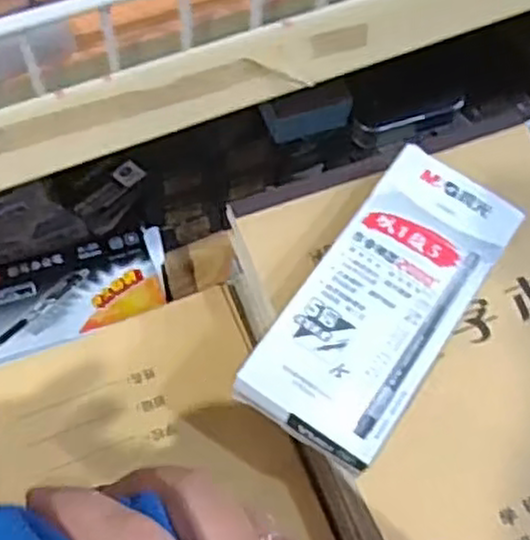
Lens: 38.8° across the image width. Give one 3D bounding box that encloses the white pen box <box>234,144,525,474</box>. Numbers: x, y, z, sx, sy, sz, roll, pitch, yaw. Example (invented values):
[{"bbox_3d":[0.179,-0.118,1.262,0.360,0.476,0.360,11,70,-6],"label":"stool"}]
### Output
[{"bbox_3d":[0.056,0.017,0.352,0.068,0.034,0.154,31,64,16],"label":"white pen box"}]

